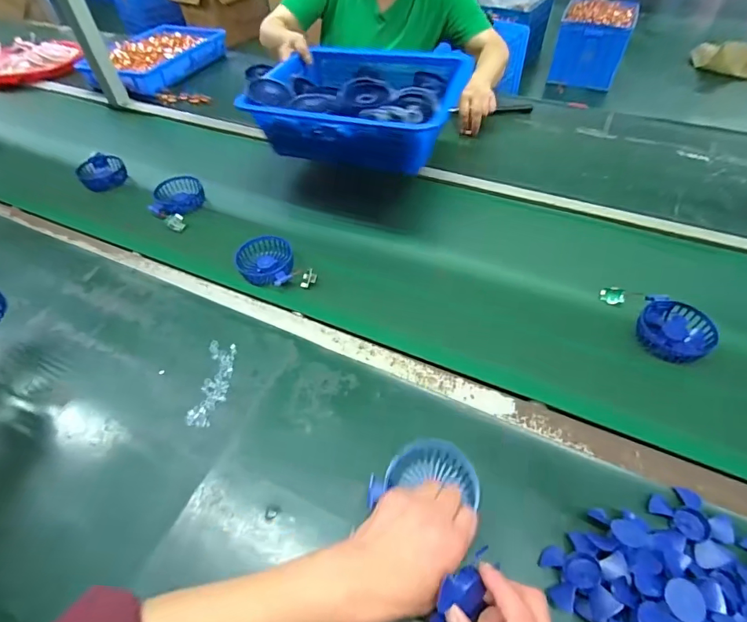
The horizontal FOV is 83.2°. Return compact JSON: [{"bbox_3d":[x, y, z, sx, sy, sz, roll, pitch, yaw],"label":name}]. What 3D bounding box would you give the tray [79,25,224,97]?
[{"bbox_3d":[-0.587,-0.718,1.177,0.266,0.056,0.392,20,54,17],"label":"tray"}]

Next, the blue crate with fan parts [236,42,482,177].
[{"bbox_3d":[-0.027,-0.409,0.805,0.371,0.088,0.304,10,52,10],"label":"blue crate with fan parts"}]

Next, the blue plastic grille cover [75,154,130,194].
[{"bbox_3d":[-0.550,-0.281,0.853,0.085,0.034,0.083,-36,58,-24],"label":"blue plastic grille cover"}]

